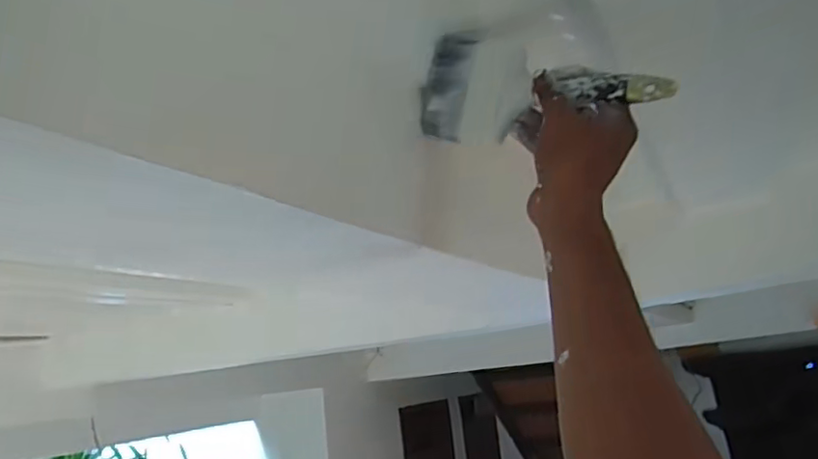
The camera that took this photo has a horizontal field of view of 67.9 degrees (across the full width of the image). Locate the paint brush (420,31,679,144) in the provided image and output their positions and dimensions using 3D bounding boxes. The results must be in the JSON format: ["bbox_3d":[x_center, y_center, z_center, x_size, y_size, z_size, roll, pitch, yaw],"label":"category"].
[{"bbox_3d":[0.110,-0.122,0.520,0.214,0.100,0.026,8,-4,33],"label":"paint brush"}]

